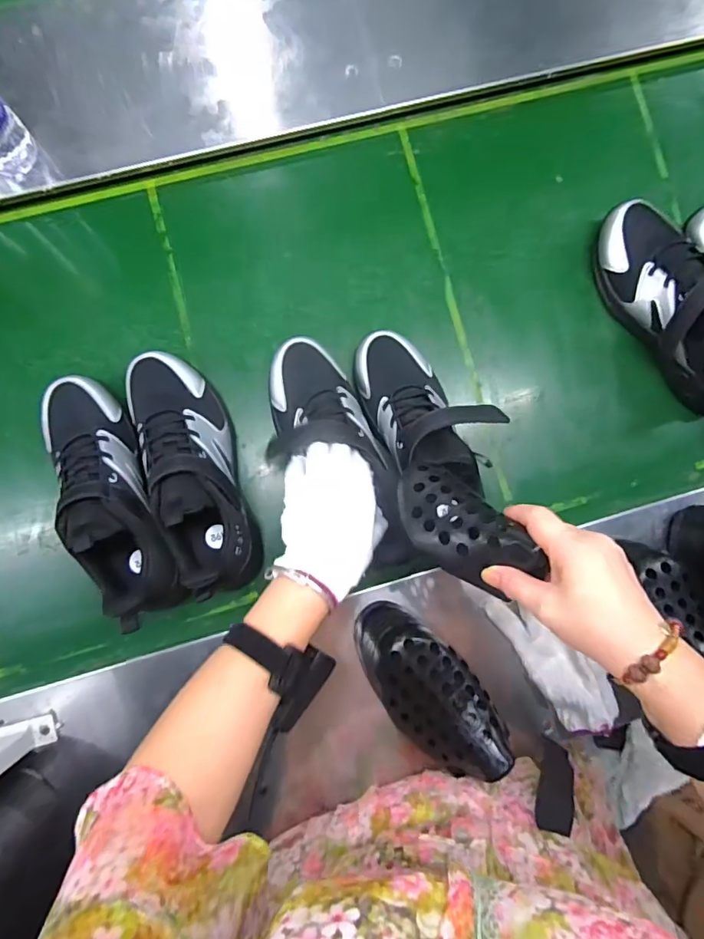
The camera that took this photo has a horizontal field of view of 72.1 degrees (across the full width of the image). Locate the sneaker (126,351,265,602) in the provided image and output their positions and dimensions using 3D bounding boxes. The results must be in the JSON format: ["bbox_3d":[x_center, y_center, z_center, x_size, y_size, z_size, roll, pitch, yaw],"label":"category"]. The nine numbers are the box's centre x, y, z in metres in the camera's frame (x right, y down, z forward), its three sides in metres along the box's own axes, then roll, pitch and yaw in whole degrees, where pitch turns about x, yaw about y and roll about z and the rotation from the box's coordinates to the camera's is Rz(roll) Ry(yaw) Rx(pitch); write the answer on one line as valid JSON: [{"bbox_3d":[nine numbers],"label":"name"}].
[{"bbox_3d":[-0.177,-0.002,0.550,0.098,0.120,0.289,-20,75,-4],"label":"sneaker"}]

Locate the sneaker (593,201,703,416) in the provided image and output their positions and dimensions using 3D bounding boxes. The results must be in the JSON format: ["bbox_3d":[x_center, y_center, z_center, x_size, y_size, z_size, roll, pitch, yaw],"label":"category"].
[{"bbox_3d":[0.401,-0.195,0.583,0.091,0.115,0.291,-30,87,-4],"label":"sneaker"}]

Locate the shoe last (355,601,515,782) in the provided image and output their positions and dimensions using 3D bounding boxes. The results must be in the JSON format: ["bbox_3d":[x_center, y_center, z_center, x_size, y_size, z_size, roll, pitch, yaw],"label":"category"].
[{"bbox_3d":[0.069,0.207,0.468,0.082,0.078,0.189,-42,66,-5],"label":"shoe last"}]

